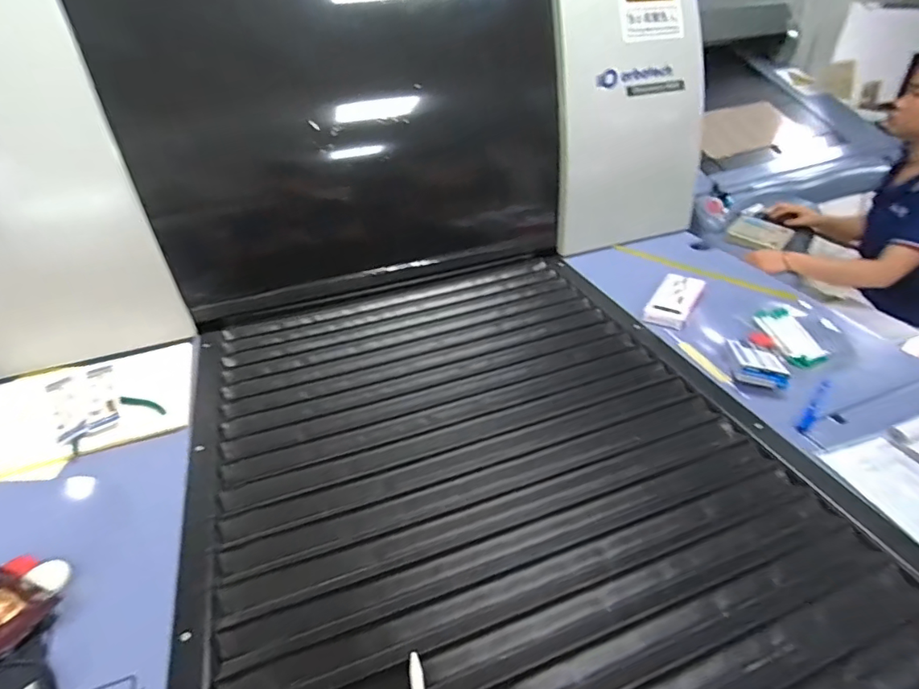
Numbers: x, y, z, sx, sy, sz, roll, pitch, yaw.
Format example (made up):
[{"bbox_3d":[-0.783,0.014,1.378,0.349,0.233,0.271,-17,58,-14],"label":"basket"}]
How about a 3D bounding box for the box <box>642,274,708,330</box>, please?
[{"bbox_3d":[0.416,-0.087,0.957,0.081,0.027,0.167,18,41,26],"label":"box"}]

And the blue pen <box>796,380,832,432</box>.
[{"bbox_3d":[0.529,0.090,0.738,0.014,0.012,0.121,28,59,36],"label":"blue pen"}]

